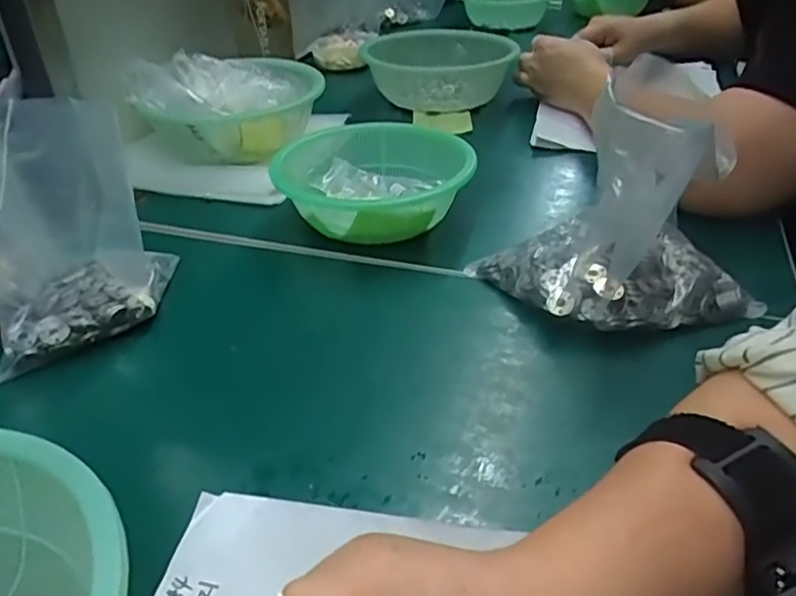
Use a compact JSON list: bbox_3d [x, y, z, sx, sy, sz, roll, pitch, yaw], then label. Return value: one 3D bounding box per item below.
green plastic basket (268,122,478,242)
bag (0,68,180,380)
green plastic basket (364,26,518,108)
[{"bbox_3d":[-0.019,-0.094,0.538,0.162,0.057,0.163,2,34,6],"label":"green plastic basket"},{"bbox_3d":[-0.228,-0.054,0.461,0.114,0.056,0.220,-14,65,-16],"label":"bag"},{"bbox_3d":[0.042,-0.298,0.823,0.169,0.072,0.214,-7,34,-6],"label":"green plastic basket"}]

